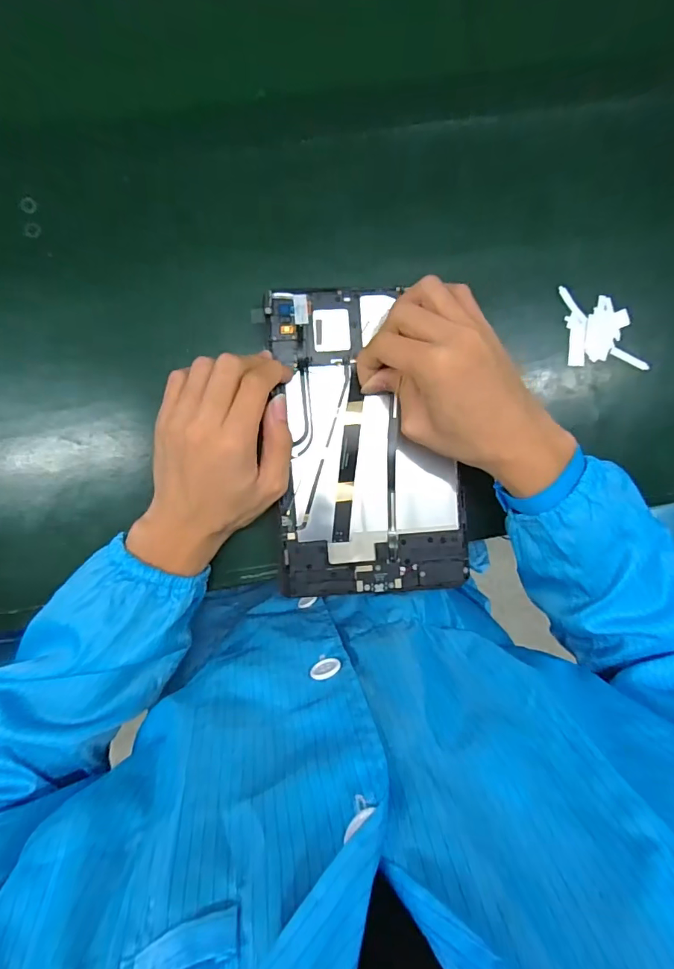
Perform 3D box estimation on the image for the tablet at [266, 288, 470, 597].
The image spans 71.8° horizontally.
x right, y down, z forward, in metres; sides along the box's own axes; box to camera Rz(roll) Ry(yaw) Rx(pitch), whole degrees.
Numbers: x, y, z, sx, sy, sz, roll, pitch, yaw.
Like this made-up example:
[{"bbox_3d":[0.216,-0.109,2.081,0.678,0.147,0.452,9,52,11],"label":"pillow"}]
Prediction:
[{"bbox_3d":[0.026,-0.033,0.374,0.146,0.008,0.240,-3,93,-4],"label":"tablet"}]

